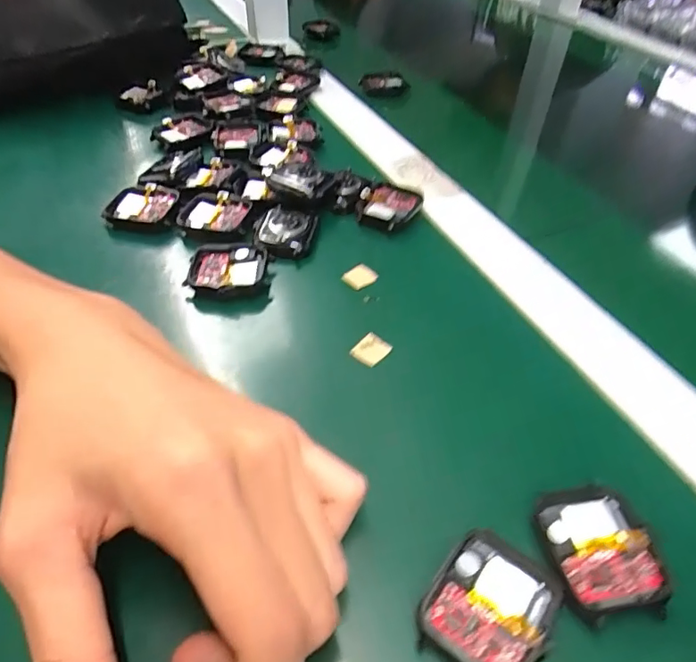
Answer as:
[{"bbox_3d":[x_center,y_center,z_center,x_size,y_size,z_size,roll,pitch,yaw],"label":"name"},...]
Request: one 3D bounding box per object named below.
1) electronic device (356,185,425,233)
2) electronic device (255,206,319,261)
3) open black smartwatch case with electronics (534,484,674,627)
[{"bbox_3d":[0.027,-0.084,0.343,0.040,0.009,0.043,15,47,13],"label":"electronic device"},{"bbox_3d":[-0.039,-0.063,0.323,0.035,0.011,0.040,9,46,7],"label":"electronic device"},{"bbox_3d":[0.092,0.080,0.186,0.037,0.010,0.043,-5,46,-6],"label":"open black smartwatch case with electronics"}]

